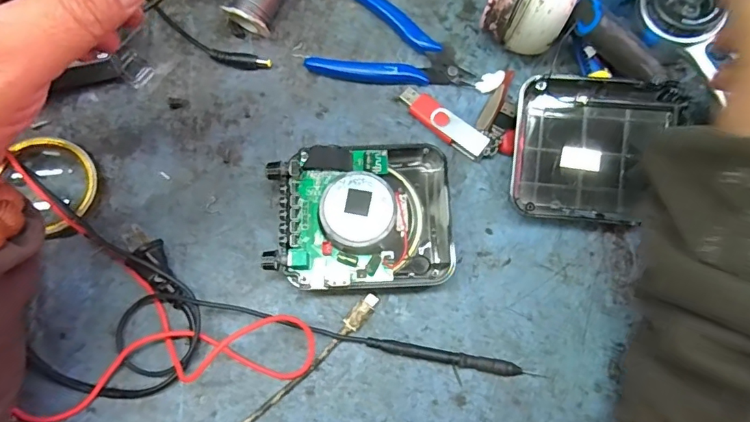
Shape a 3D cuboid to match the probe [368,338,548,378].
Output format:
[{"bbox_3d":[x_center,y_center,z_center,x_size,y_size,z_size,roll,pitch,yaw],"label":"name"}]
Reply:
[{"bbox_3d":[0.051,0.095,0.311,0.112,0.011,0.009,11,76,2],"label":"probe"}]

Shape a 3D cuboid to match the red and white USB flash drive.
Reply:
[{"bbox_3d":[0.049,-0.065,0.352,0.074,0.010,0.022,39,78,8],"label":"red and white USB flash drive"}]

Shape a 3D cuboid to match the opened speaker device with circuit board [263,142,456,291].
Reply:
[{"bbox_3d":[-0.006,0.003,0.319,0.118,0.040,0.096,-1,76,-1],"label":"opened speaker device with circuit board"}]

